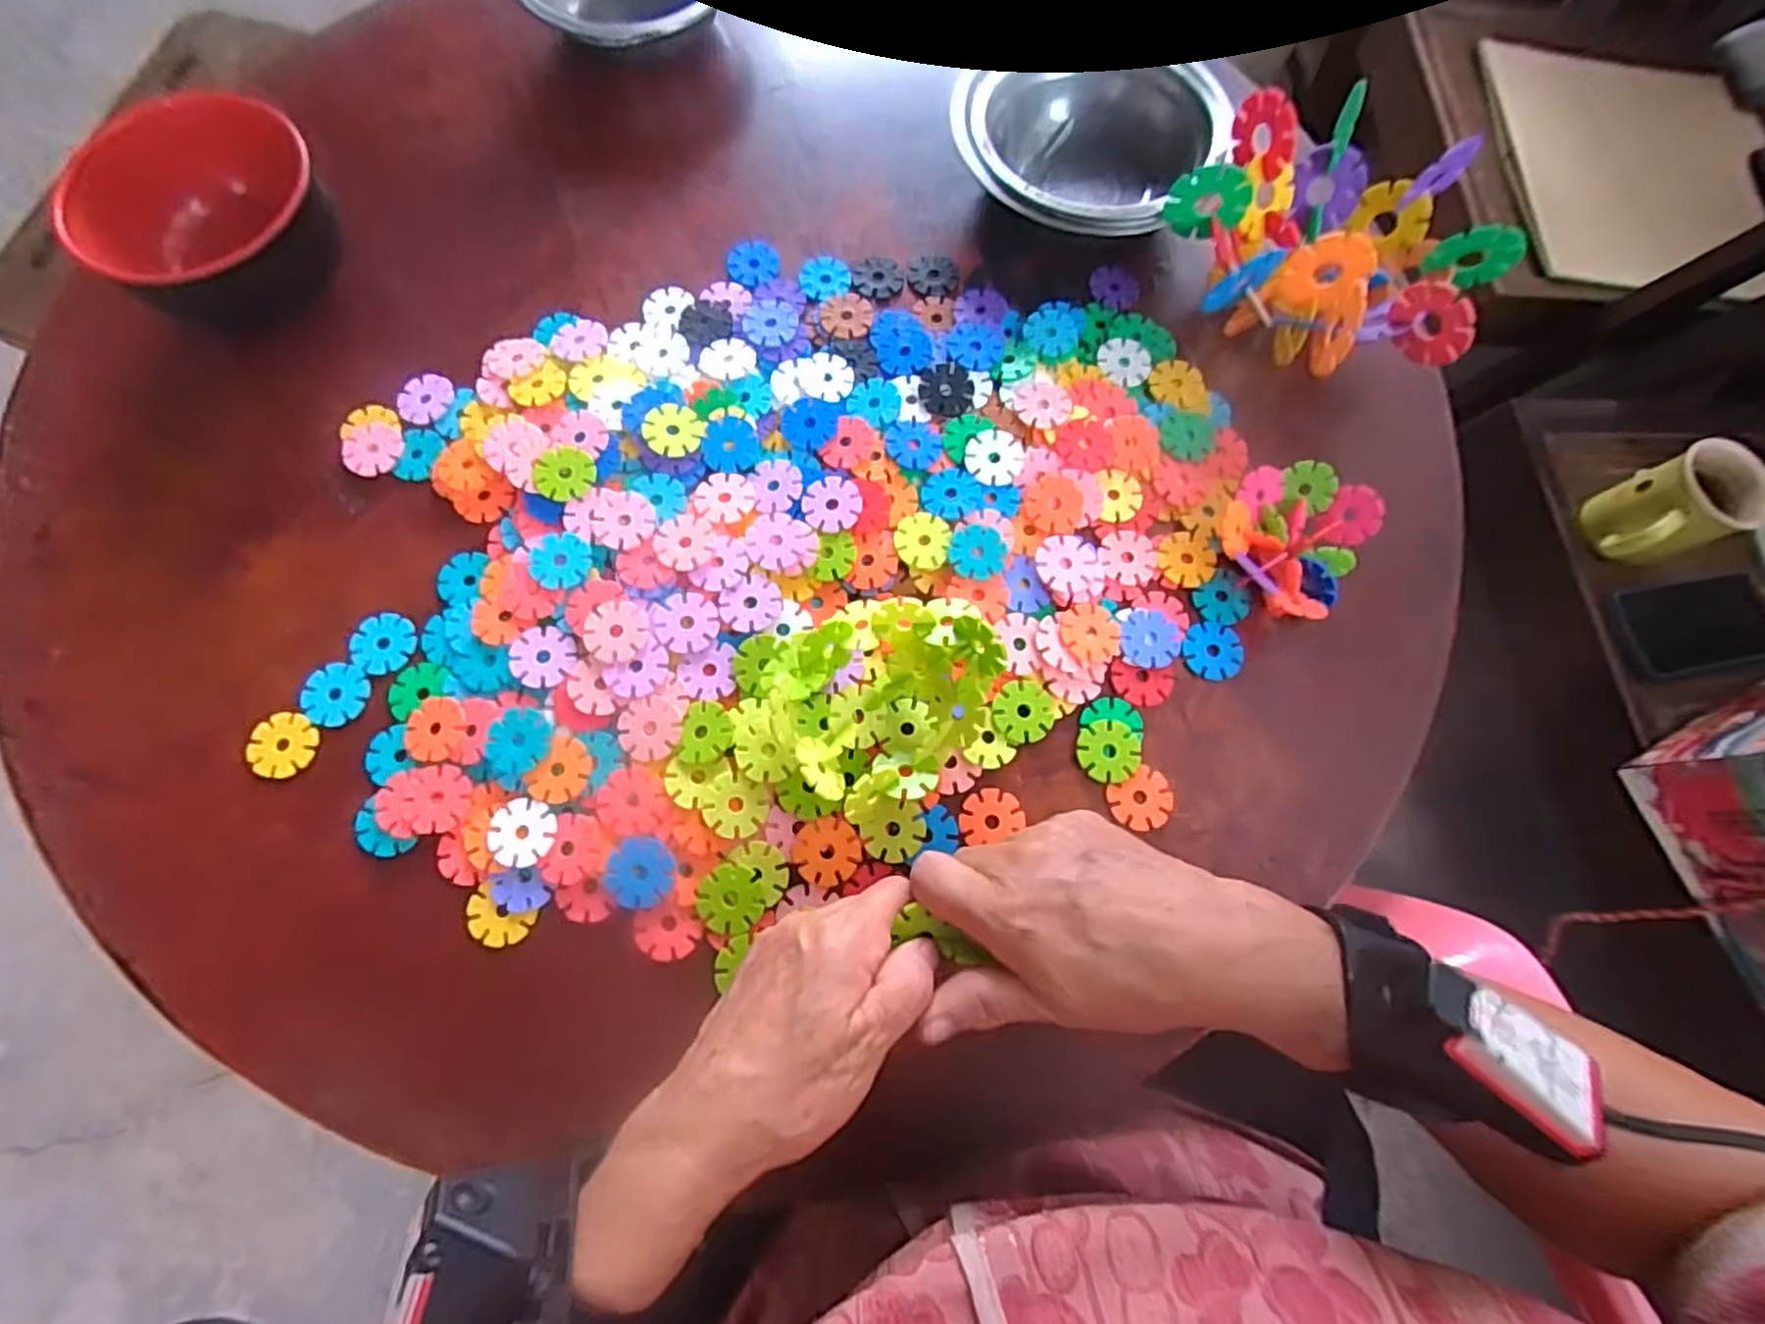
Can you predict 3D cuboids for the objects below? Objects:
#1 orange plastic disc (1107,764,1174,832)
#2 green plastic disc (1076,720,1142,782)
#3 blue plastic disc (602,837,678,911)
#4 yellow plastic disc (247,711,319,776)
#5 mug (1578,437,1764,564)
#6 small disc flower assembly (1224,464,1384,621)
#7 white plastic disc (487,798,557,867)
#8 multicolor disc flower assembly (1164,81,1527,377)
[{"bbox_3d":[0.129,0.069,0.369,0.030,0.004,0.027,-27,75,-10],"label":"orange plastic disc"},{"bbox_3d":[0.115,0.045,0.375,0.032,0.004,0.030,1,72,-2],"label":"green plastic disc"},{"bbox_3d":[-0.114,0.099,0.349,0.031,0.004,0.032,0,83,-4],"label":"blue plastic disc"},{"bbox_3d":[-0.304,0.042,0.378,0.031,0.005,0.031,1,72,-2],"label":"yellow plastic disc"},{"bbox_3d":[0.654,-0.125,0.618,0.084,0.110,0.080,-23,76,-7],"label":"mug"},{"bbox_3d":[0.213,-0.063,0.397,0.070,0.039,0.082,40,75,10],"label":"small disc flower assembly"},{"bbox_3d":[-0.170,0.080,0.351,0.031,0.004,0.029,1,72,-2],"label":"white plastic disc"},{"bbox_3d":[0.247,-0.227,0.424,0.169,0.079,0.153,35,74,9],"label":"multicolor disc flower assembly"}]

